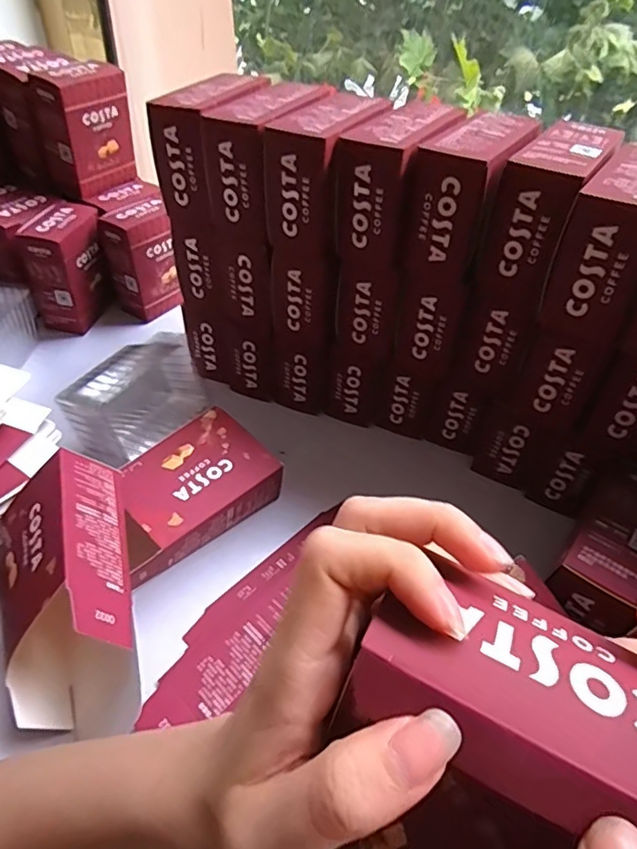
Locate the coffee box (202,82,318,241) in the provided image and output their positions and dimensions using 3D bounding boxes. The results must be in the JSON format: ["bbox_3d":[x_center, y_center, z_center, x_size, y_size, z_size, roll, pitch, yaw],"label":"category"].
[{"bbox_3d":[-0.043,-0.223,0.445,0.060,0.093,0.112,19,45,15],"label":"coffee box"}]

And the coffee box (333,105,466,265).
[{"bbox_3d":[0.059,-0.188,0.418,0.054,0.094,0.108,24,47,20],"label":"coffee box"}]

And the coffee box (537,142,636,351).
[{"bbox_3d":[0.201,-0.122,0.361,0.053,0.097,0.108,28,48,23],"label":"coffee box"}]

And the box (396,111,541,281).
[{"bbox_3d":[0.114,-0.174,0.410,0.062,0.097,0.111,22,46,18],"label":"box"}]

